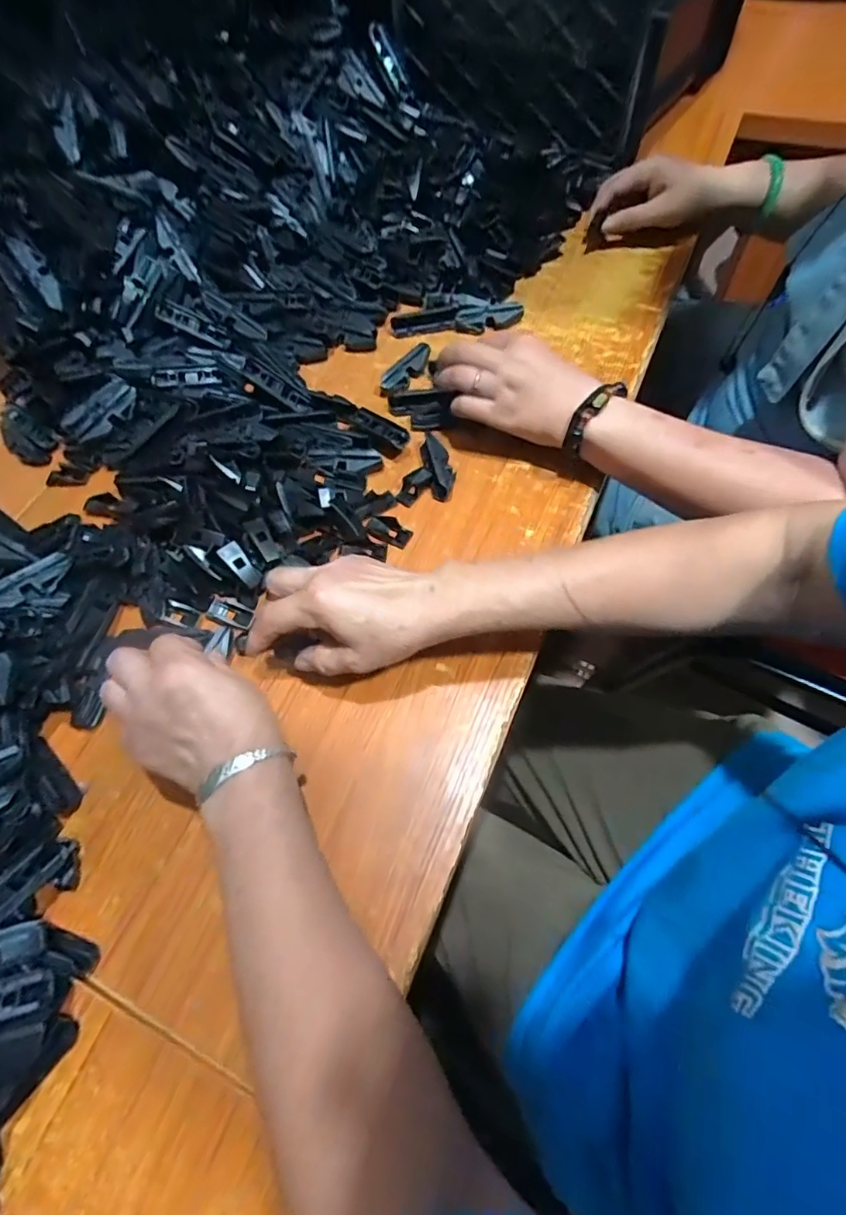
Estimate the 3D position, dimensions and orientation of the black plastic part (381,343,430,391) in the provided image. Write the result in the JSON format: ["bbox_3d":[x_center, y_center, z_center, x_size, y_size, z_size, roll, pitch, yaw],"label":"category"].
[{"bbox_3d":[-0.015,-0.249,0.551,0.019,0.017,0.070,36,71,19],"label":"black plastic part"}]

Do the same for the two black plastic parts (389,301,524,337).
[{"bbox_3d":[0.036,-0.316,0.580,0.141,0.016,0.028,-1,64,3],"label":"two black plastic parts"}]

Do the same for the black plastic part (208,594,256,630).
[{"bbox_3d":[-0.160,0.003,0.445,0.042,0.007,0.022,21,67,13],"label":"black plastic part"}]

